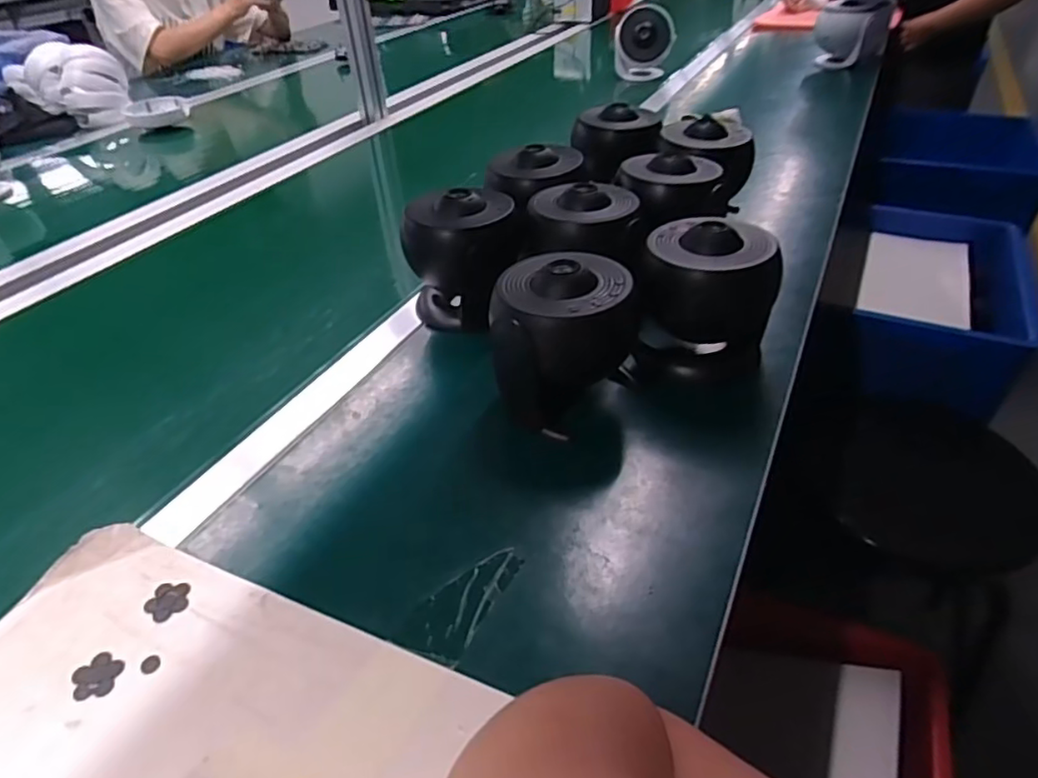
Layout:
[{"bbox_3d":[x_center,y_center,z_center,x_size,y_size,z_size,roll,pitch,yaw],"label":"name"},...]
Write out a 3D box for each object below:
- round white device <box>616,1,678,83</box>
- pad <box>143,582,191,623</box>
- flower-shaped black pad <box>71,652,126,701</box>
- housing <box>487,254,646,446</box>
[{"bbox_3d":[0.270,-0.738,1.344,0.120,0.136,0.085,4,39,10],"label":"round white device"},{"bbox_3d":[-0.220,0.131,0.393,0.027,0.004,0.025,24,46,28],"label":"pad"},{"bbox_3d":[-0.242,0.165,0.358,0.026,0.004,0.025,15,43,20],"label":"flower-shaped black pad"},{"bbox_3d":[0.037,-0.038,0.502,0.112,0.117,0.105,5,40,9],"label":"housing"}]

